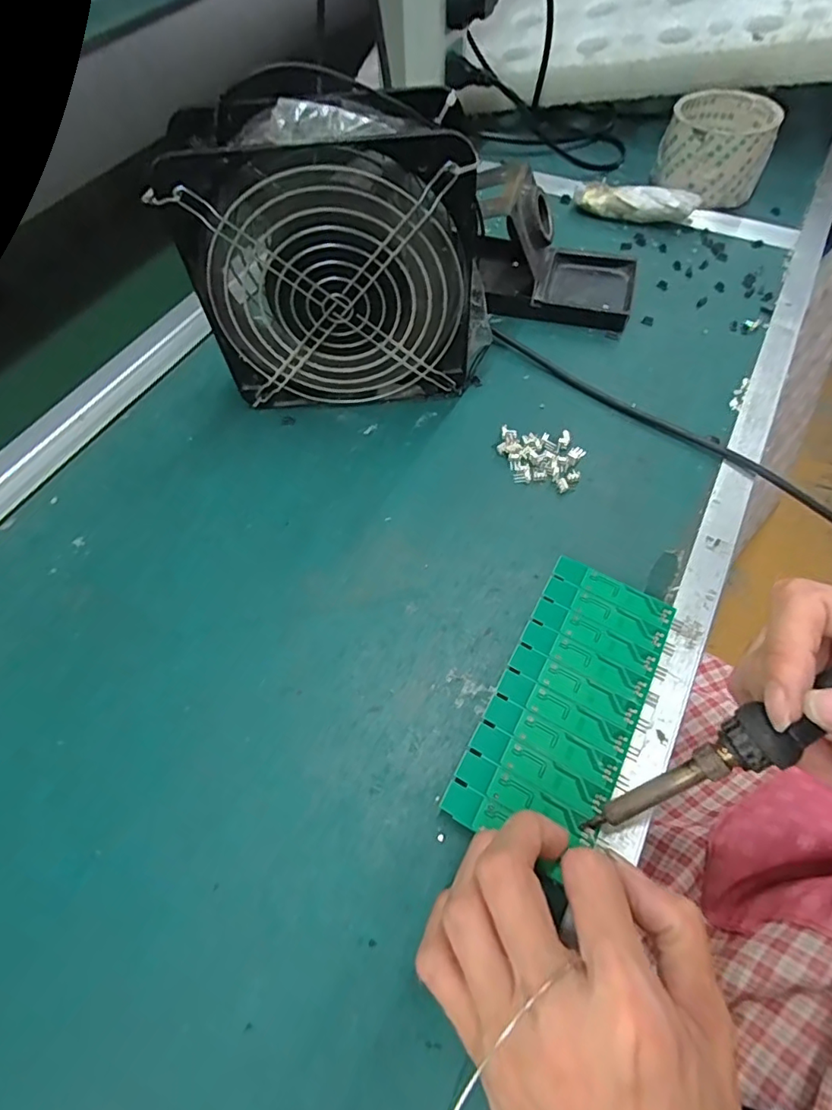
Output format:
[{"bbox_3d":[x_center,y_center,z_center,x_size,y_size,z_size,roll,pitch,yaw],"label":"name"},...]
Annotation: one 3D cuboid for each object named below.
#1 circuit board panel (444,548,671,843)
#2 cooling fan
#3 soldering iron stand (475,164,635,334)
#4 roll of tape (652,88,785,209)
[{"bbox_3d":[0.071,0.066,0.244,0.062,0.004,0.134,27,64,12],"label":"circuit board panel"},{"bbox_3d":[-0.040,-0.163,0.304,0.160,0.155,0.055,-4,60,1],"label":"cooling fan"},{"bbox_3d":[0.097,-0.221,0.376,0.127,0.072,0.074,11,61,10],"label":"soldering iron stand"},{"bbox_3d":[0.257,-0.349,0.452,0.085,0.057,0.087,20,63,14],"label":"roll of tape"}]

